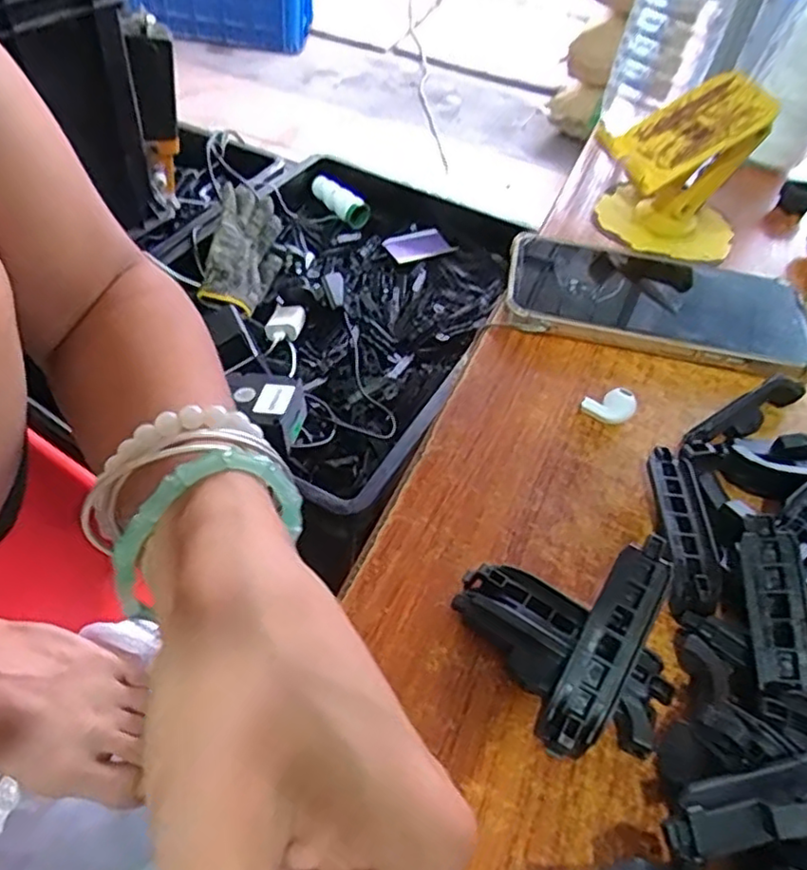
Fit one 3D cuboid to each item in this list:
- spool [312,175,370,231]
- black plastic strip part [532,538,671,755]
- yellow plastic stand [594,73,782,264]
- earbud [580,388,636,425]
[{"bbox_3d":[-0.101,-0.366,1.028,0.034,0.033,0.122,-29,58,-29],"label":"spool"},{"bbox_3d":[0.067,0.068,0.213,0.018,0.012,0.075,27,78,18],"label":"black plastic strip part"},{"bbox_3d":[0.172,-0.168,0.416,0.098,0.091,0.077,23,50,12],"label":"yellow plastic stand"},{"bbox_3d":[0.097,-0.014,0.311,0.023,0.018,0.010,27,51,16],"label":"earbud"}]

